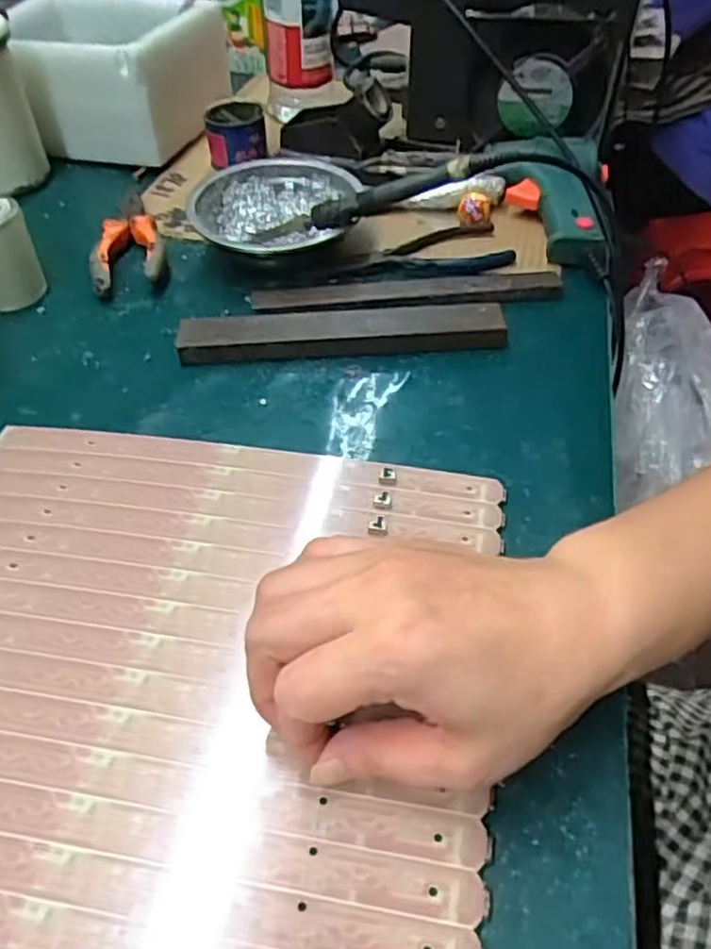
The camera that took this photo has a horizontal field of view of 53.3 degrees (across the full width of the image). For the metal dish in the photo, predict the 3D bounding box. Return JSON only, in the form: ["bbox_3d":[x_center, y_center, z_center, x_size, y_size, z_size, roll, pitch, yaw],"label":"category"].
[{"bbox_3d":[-0.056,-0.189,0.524,0.127,0.039,0.117,-16,49,-14],"label":"metal dish"}]

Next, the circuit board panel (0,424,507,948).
[{"bbox_3d":[-0.085,0.073,0.309,0.281,0.008,0.236,7,47,7],"label":"circuit board panel"}]

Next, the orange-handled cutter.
[{"bbox_3d":[-0.172,-0.175,0.530,0.051,0.018,0.127,-12,48,-11],"label":"orange-handled cutter"}]

